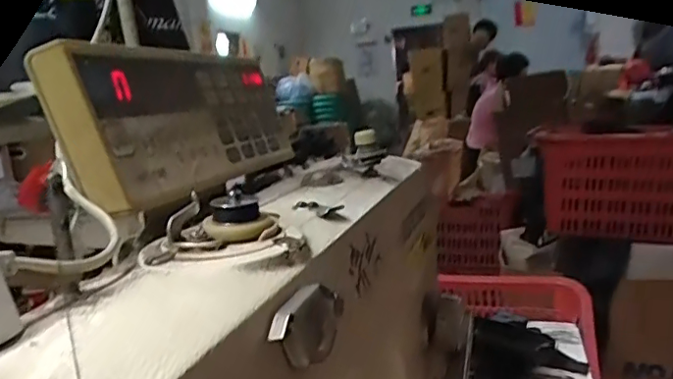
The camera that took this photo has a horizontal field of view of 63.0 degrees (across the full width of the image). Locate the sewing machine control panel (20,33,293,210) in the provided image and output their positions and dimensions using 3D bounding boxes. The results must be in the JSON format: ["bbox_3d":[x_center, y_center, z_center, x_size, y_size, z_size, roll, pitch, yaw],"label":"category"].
[{"bbox_3d":[-0.087,-0.046,0.342,0.031,0.080,0.207,-4,10,17],"label":"sewing machine control panel"}]

